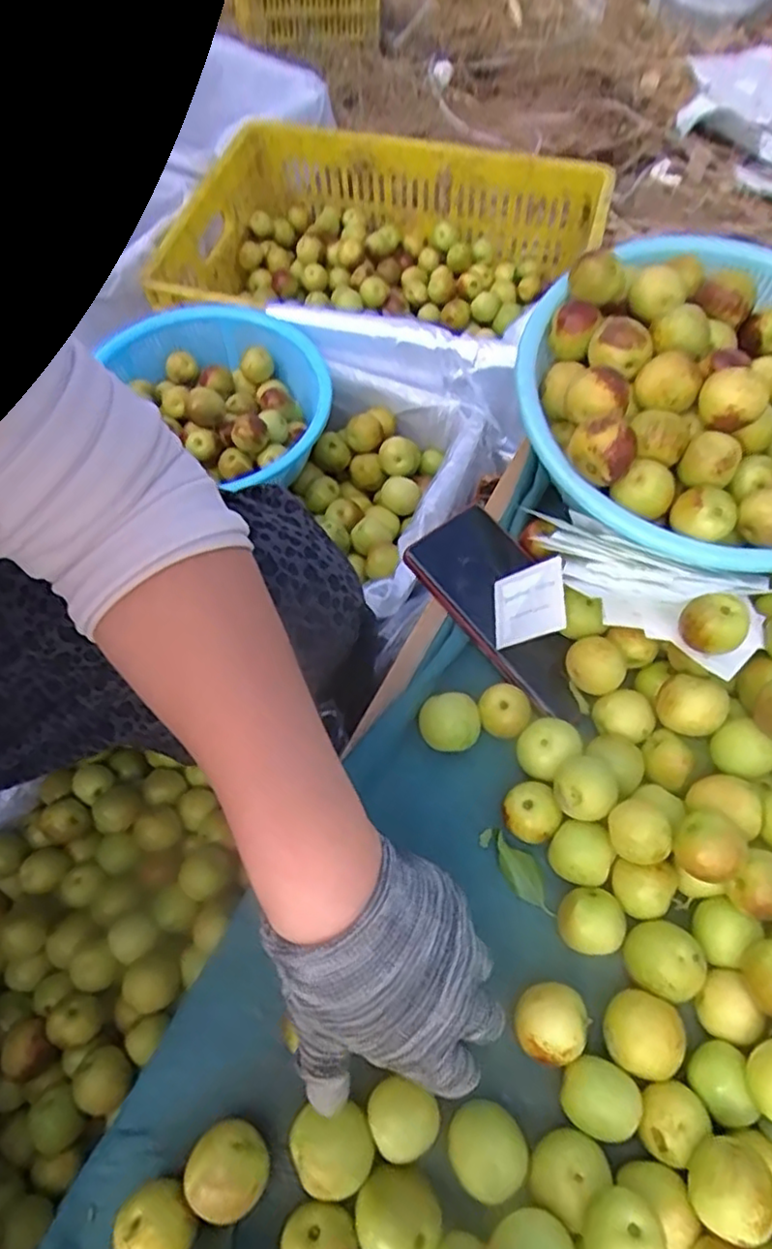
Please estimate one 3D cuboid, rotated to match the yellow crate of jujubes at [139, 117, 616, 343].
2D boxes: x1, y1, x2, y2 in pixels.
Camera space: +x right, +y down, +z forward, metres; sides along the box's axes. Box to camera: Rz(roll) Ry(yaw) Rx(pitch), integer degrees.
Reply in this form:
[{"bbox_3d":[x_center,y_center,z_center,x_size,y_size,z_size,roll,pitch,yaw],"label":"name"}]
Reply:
[{"bbox_3d":[-0.005,-0.455,0.882,0.508,0.182,0.350,13,63,9],"label":"yellow crate of jujubes"}]

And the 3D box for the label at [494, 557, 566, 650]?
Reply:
[{"bbox_3d":[0.094,-0.014,0.442,0.006,0.053,0.049,21,61,-38],"label":"label"}]

